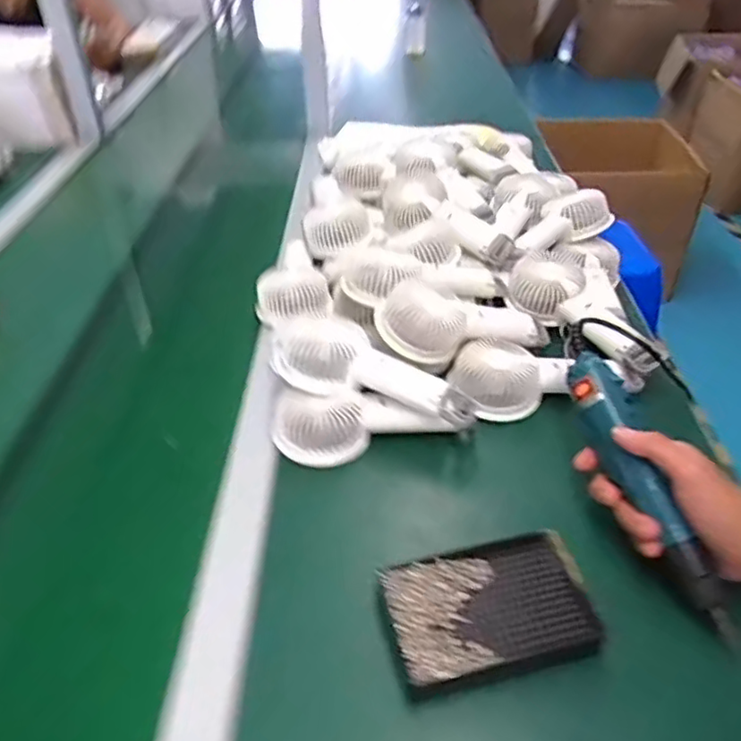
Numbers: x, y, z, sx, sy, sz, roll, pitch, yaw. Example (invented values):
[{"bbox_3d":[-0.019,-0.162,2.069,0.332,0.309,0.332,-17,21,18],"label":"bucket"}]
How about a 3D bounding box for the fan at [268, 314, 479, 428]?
[{"bbox_3d":[0.005,0.002,0.605,0.196,0.040,0.068,21,42,3],"label":"fan"}]

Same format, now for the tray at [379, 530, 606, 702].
[{"bbox_3d":[0.083,0.169,0.460,0.138,0.024,0.091,-9,40,-10],"label":"tray"}]

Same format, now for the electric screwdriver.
[{"bbox_3d":[0.205,0.083,0.479,0.030,0.029,0.217,-14,63,-15],"label":"electric screwdriver"}]

